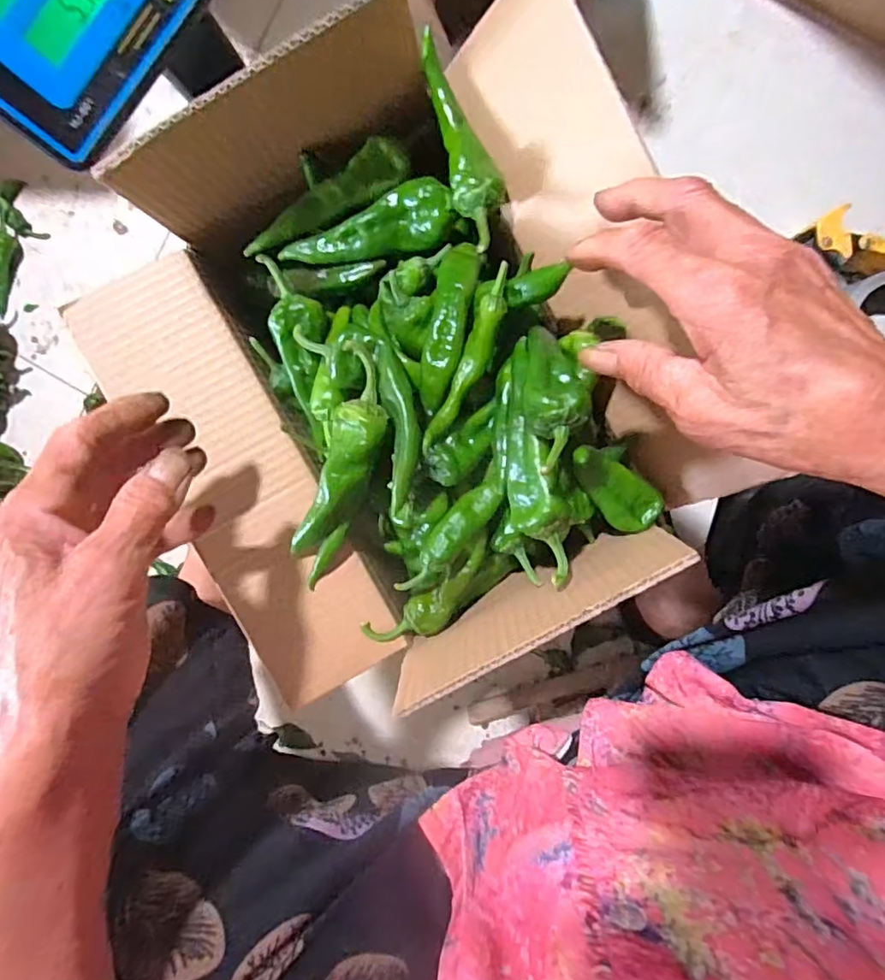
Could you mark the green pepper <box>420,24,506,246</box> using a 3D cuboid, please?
[{"bbox_3d":[0.015,-0.191,0.320,0.029,0.024,0.114,-12,96,4],"label":"green pepper"}]

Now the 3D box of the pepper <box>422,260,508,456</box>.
[{"bbox_3d":[0.016,-0.069,0.318,0.015,0.013,0.105,23,97,0],"label":"pepper"}]

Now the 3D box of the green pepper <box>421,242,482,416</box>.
[{"bbox_3d":[0.003,-0.093,0.329,0.022,0.024,0.095,10,97,1],"label":"green pepper"}]

